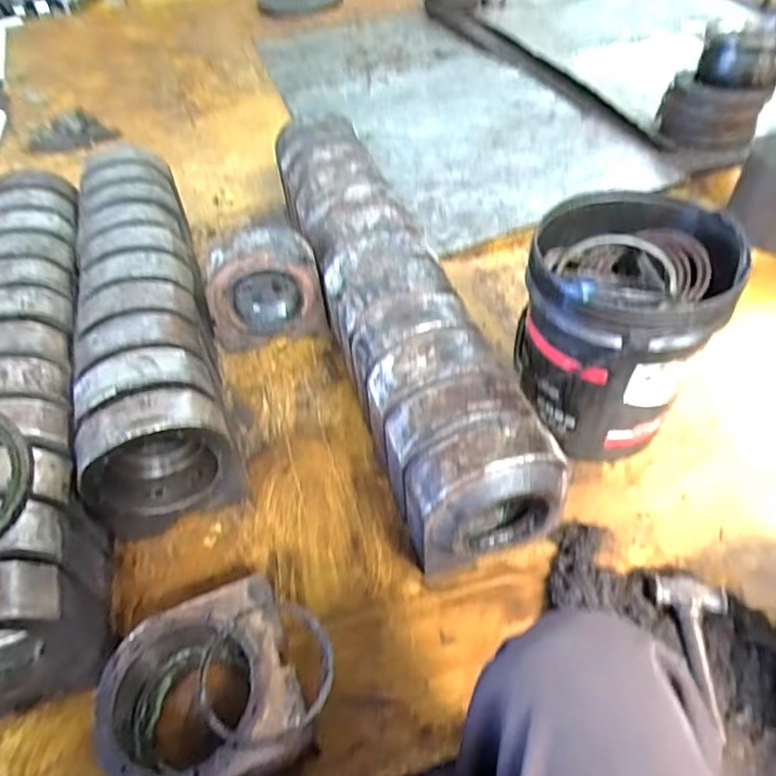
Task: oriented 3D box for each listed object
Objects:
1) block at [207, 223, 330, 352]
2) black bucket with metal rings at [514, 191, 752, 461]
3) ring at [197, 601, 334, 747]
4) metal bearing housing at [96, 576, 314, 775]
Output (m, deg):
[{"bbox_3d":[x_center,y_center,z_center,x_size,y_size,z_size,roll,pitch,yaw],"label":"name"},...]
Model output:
[{"bbox_3d":[-0.251,-0.184,1.217,0.226,0.256,0.103,-19,49,-14],"label":"block"},{"bbox_3d":[0.369,-0.091,0.977,0.282,0.344,0.310,-2,48,2],"label":"black bucket with metal rings"},{"bbox_3d":[-0.154,0.354,0.744,0.168,0.018,0.166,-1,47,1],"label":"ring"},{"bbox_3d":[-0.233,0.404,0.762,0.231,0.112,0.223,-19,49,-14],"label":"metal bearing housing"}]

